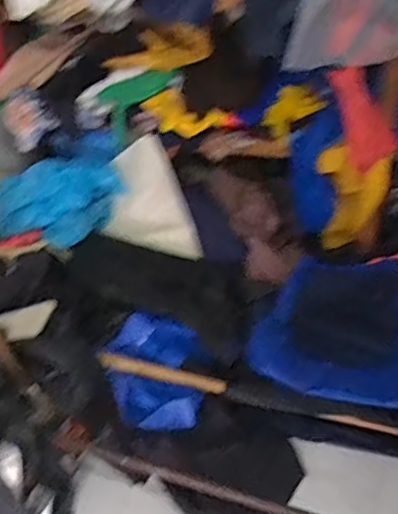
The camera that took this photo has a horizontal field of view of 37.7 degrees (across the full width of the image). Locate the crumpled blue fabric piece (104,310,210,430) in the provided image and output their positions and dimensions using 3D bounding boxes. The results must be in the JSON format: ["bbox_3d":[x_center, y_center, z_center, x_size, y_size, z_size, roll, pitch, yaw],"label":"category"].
[{"bbox_3d":[-0.126,0.329,1.693,0.275,0.177,0.304,-1,36,11],"label":"crumpled blue fabric piece"}]

